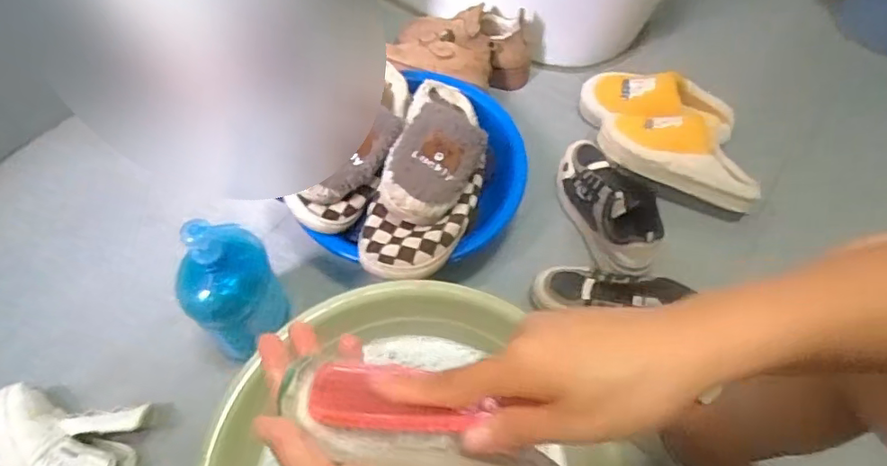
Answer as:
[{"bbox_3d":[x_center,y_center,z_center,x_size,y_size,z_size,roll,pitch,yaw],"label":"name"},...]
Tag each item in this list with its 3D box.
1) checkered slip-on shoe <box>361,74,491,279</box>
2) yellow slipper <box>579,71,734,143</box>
[{"bbox_3d":[-0.011,-0.090,0.750,0.125,0.079,0.319,15,58,8],"label":"checkered slip-on shoe"},{"bbox_3d":[0.356,-0.208,0.954,0.250,0.084,0.093,16,58,8],"label":"yellow slipper"}]

